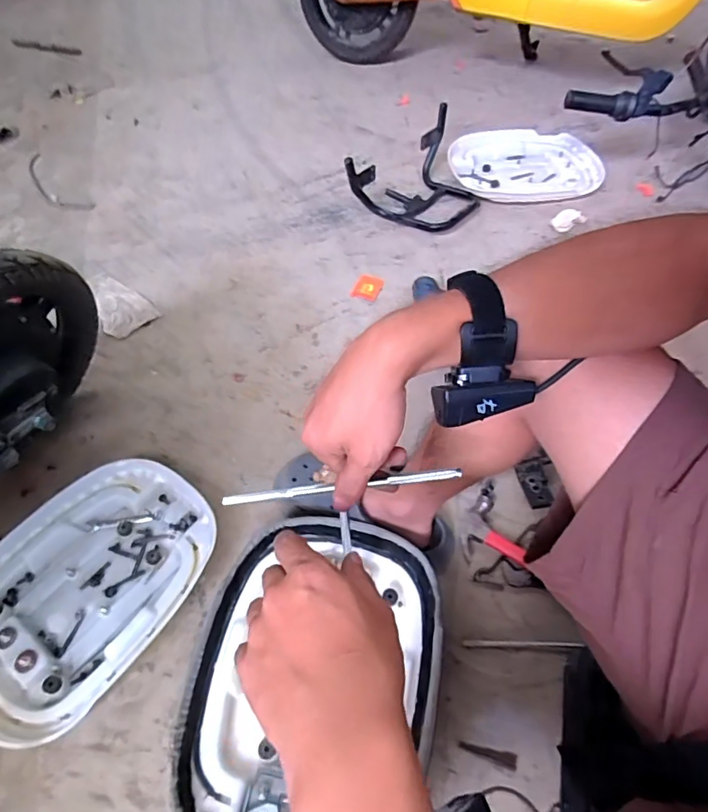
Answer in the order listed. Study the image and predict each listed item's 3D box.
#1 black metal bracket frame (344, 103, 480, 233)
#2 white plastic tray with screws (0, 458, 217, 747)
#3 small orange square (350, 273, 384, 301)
[{"bbox_3d":[0.170,-0.507,1.150,0.214,0.137,0.336,35,63,22],"label":"black metal bracket frame"},{"bbox_3d":[-0.370,0.242,0.702,0.265,0.039,0.364,32,62,20],"label":"white plastic tray with screws"},{"bbox_3d":[0.028,-0.243,1.053,0.054,0.009,0.064,21,58,14],"label":"small orange square"}]

